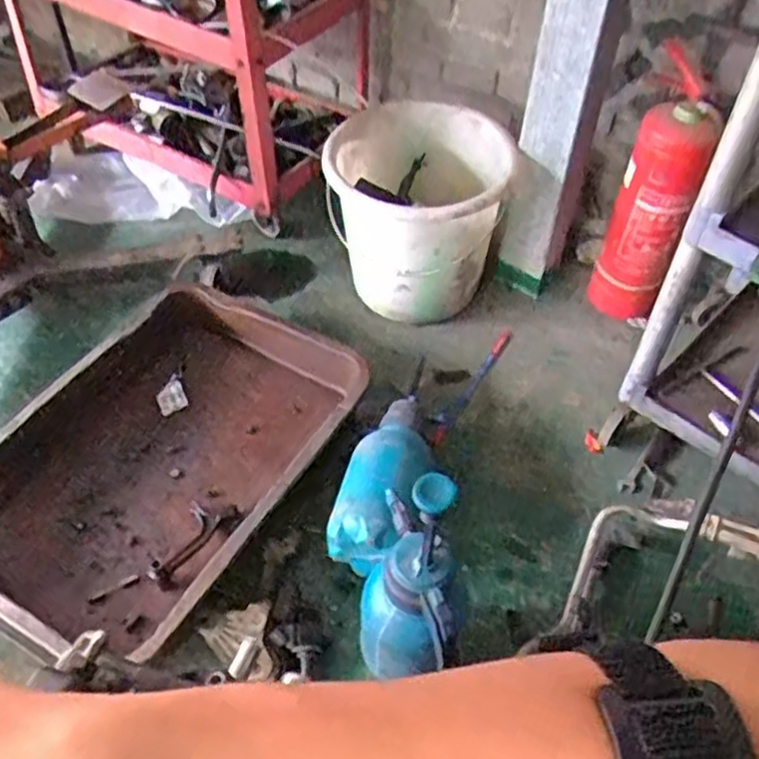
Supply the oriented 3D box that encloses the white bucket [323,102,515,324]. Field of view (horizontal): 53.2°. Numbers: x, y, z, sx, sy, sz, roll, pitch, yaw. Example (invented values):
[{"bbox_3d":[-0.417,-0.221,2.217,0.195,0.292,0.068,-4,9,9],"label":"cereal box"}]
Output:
[{"bbox_3d":[0.073,-0.298,1.492,0.323,0.342,0.326,13,48,9],"label":"white bucket"}]

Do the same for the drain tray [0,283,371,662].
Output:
[{"bbox_3d":[-0.344,0.112,1.210,0.447,0.118,0.670,24,51,18],"label":"drain tray"}]

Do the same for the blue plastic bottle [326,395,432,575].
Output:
[{"bbox_3d":[0.008,0.151,1.199,0.127,0.103,0.304,12,49,7],"label":"blue plastic bottle"}]

